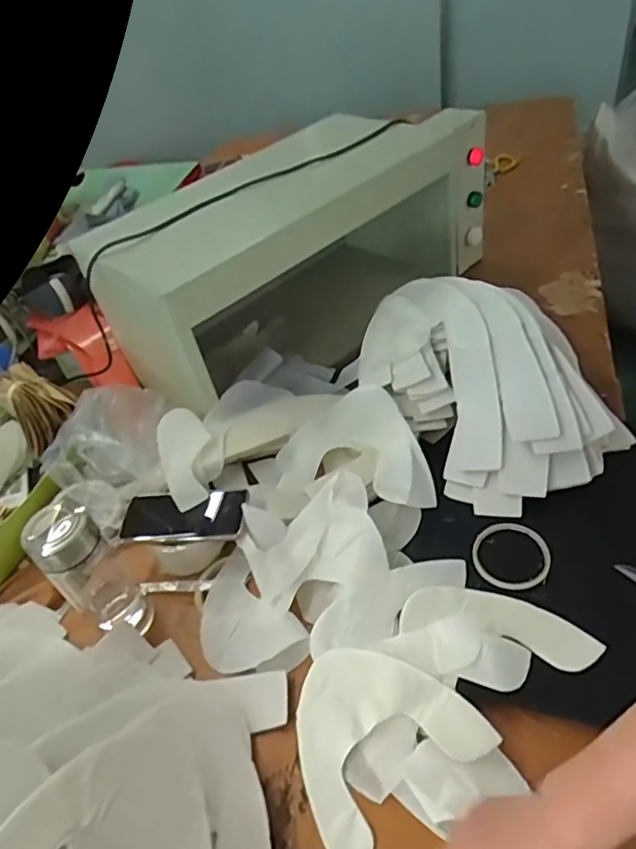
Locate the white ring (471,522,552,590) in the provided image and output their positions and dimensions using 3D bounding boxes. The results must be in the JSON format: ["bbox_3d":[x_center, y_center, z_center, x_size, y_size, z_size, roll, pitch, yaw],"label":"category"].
[{"bbox_3d":[0.228,0.155,0.684,0.086,0.012,0.088,-3,45,3],"label":"white ring"}]

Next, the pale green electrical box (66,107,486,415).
[{"bbox_3d":[-0.019,-0.307,1.008,0.682,0.321,0.273,-36,48,-24],"label":"pale green electrical box"}]

